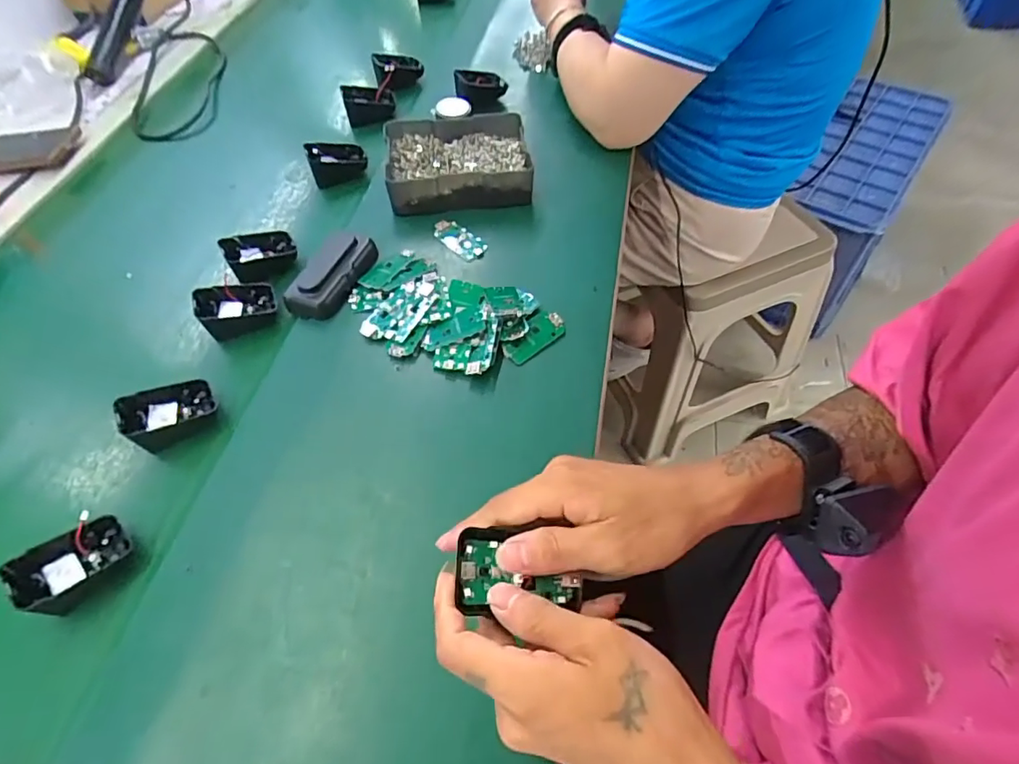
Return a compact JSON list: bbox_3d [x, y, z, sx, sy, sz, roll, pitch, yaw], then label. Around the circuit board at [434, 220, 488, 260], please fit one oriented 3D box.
[{"bbox_3d":[-0.053,-0.154,0.572,0.030,0.008,0.065,-41,63,-20],"label":"circuit board"}]

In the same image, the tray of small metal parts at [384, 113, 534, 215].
[{"bbox_3d":[-0.058,-0.251,0.610,0.157,0.040,0.124,-8,57,-1],"label":"tray of small metal parts"}]

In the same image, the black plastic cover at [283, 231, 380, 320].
[{"bbox_3d":[-0.174,-0.111,0.522,0.050,0.024,0.104,13,59,12],"label":"black plastic cover"}]

